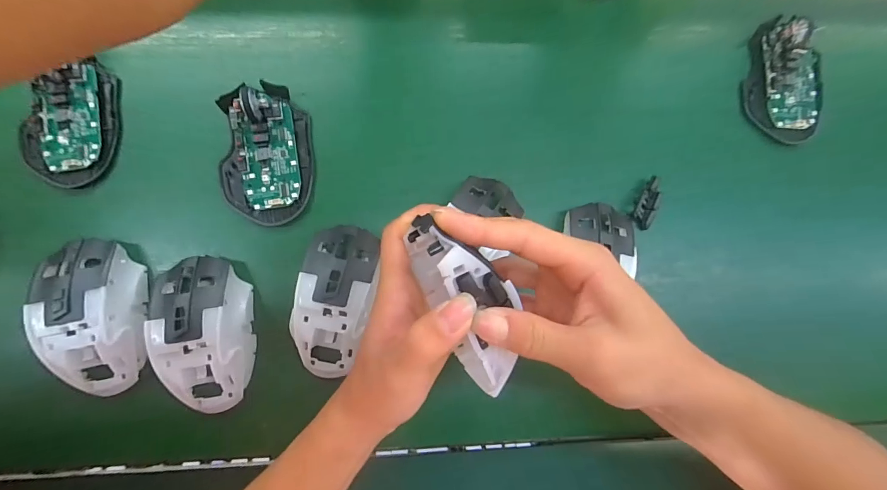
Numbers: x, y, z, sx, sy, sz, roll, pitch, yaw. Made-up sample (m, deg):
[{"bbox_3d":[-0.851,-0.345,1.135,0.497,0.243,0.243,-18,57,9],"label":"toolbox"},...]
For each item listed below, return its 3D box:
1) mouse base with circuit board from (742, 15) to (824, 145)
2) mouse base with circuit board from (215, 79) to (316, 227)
[{"bbox_3d":[0.315,-0.152,0.358,0.063,0.030,0.112,7,86,-1],"label":"mouse base with circuit board"},{"bbox_3d":[-0.147,-0.075,0.319,0.072,0.035,0.112,-4,86,-1],"label":"mouse base with circuit board"}]

